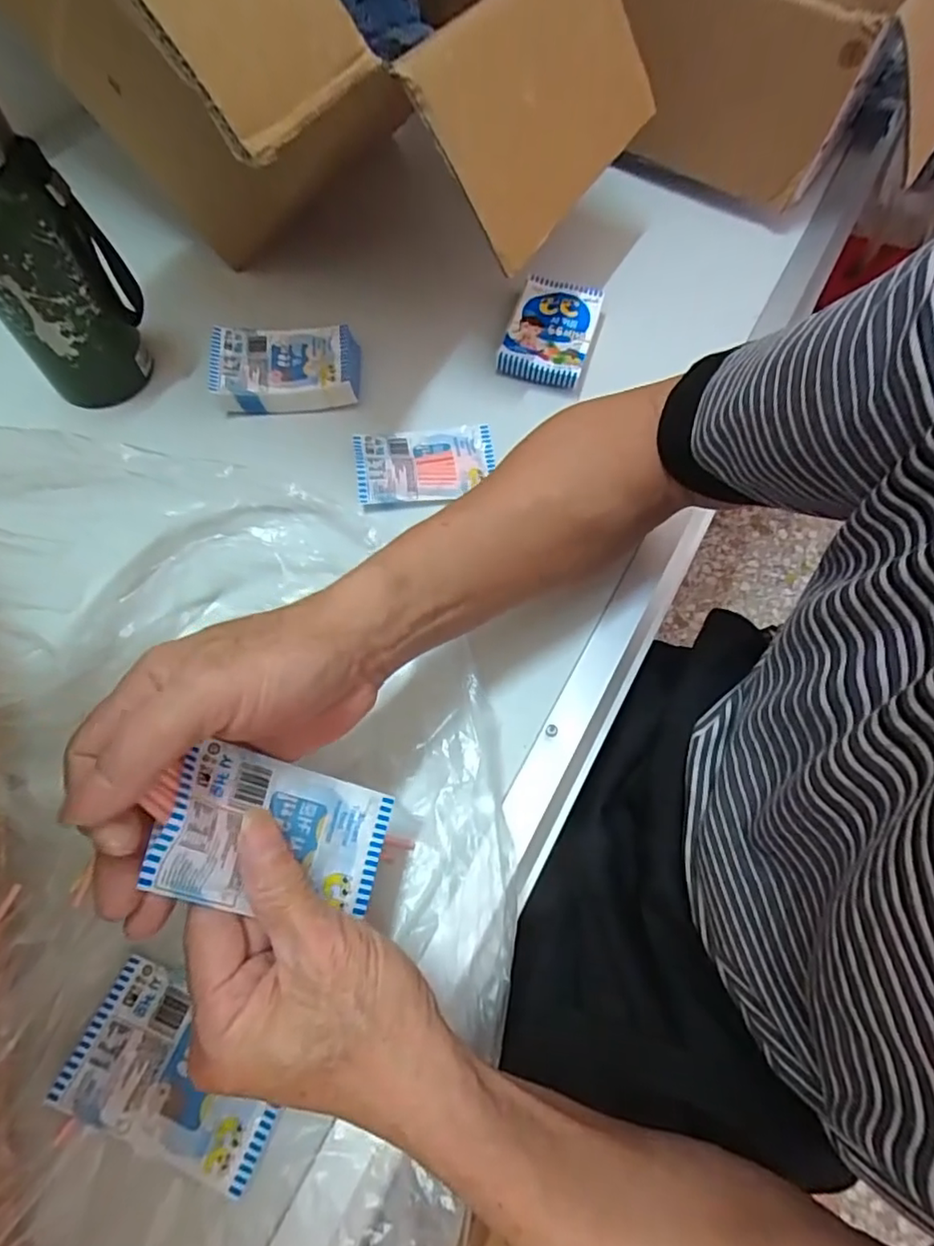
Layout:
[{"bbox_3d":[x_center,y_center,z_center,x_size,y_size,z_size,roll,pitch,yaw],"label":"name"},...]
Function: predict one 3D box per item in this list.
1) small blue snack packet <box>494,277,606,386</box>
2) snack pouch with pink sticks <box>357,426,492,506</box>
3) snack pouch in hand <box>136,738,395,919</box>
[{"bbox_3d":[0.070,-0.247,0.498,0.067,0.017,0.106,16,68,4],"label":"small blue snack packet"},{"bbox_3d":[-0.031,-0.120,0.444,0.101,0.012,0.063,-6,68,-5],"label":"snack pouch with pink sticks"},{"bbox_3d":[-0.081,0.092,0.266,0.101,0.011,0.059,26,54,-34],"label":"snack pouch in hand"}]

